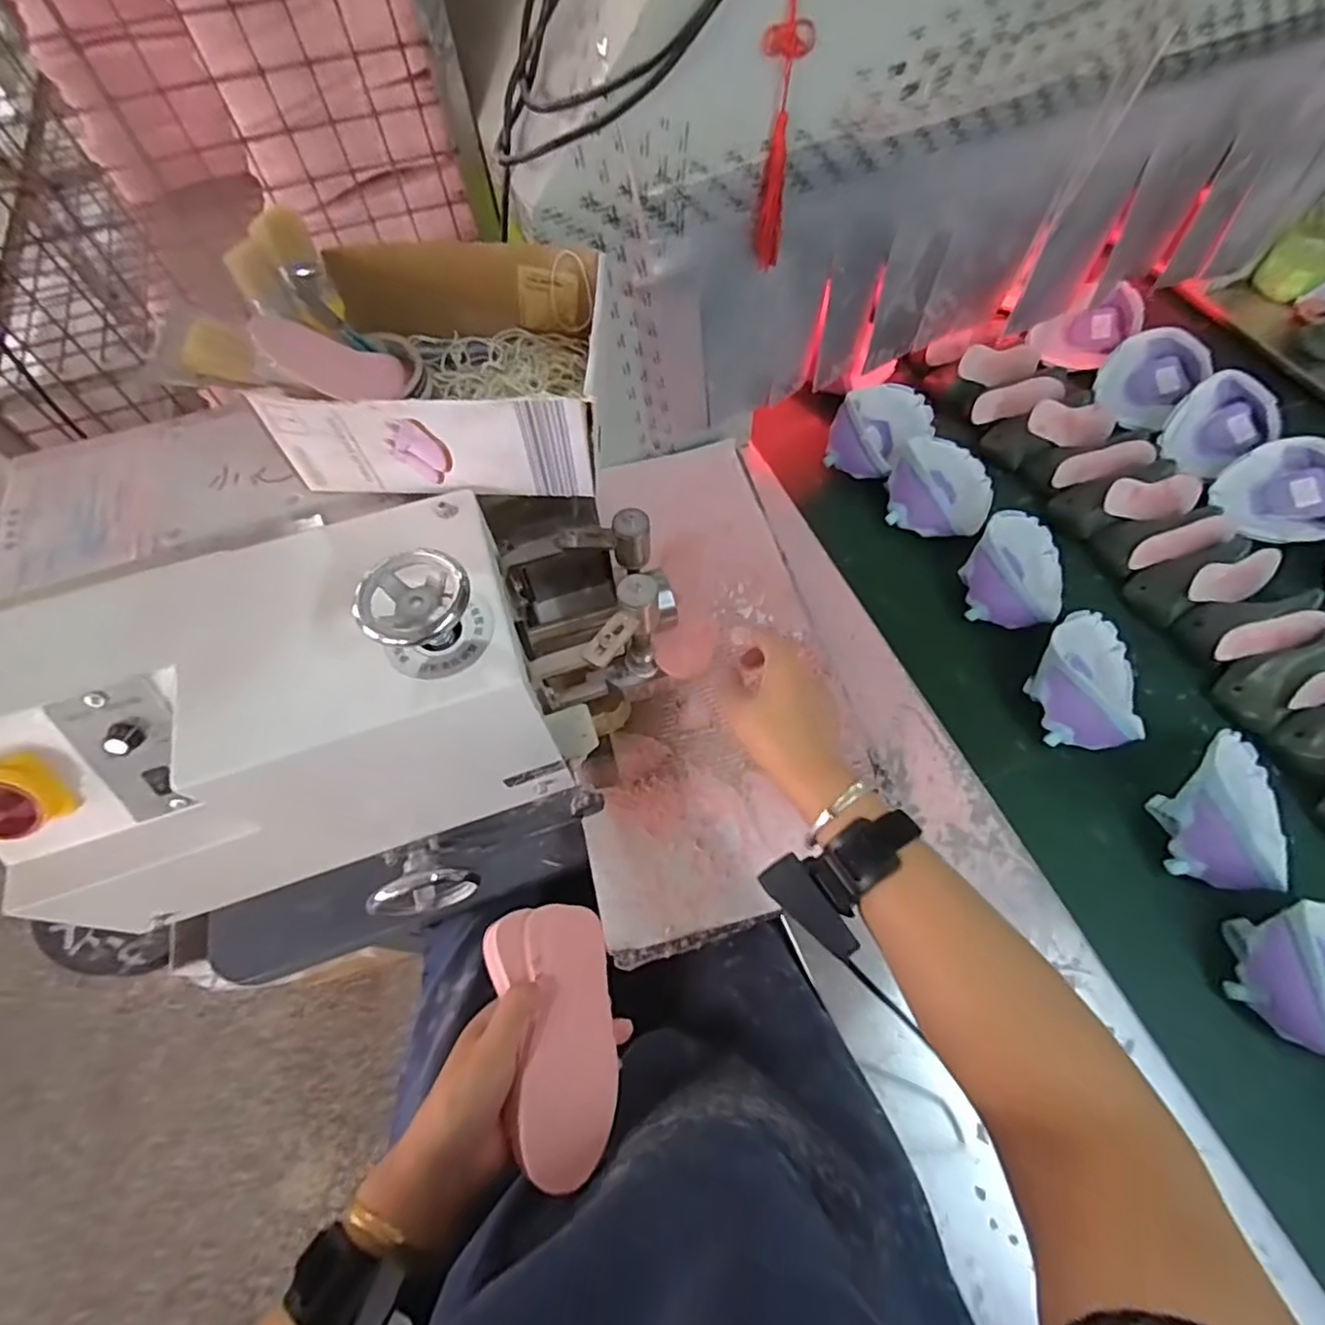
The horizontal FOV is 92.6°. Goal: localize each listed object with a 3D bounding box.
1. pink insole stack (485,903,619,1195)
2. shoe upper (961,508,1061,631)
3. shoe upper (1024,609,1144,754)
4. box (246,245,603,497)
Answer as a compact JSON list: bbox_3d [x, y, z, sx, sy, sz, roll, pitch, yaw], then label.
[{"bbox_3d":[-0.066,0.243,0.419,0.074,0.020,0.157,-1,55,-28],"label":"pink insole stack"},{"bbox_3d":[0.426,-0.113,0.752,0.114,0.058,0.164,30,69,16],"label":"shoe upper"},{"bbox_3d":[0.461,0.015,0.678,0.123,0.064,0.158,16,66,10],"label":"shoe upper"},{"bbox_3d":[-0.158,-0.232,0.486,0.221,0.085,0.195,0,64,3],"label":"box"}]

